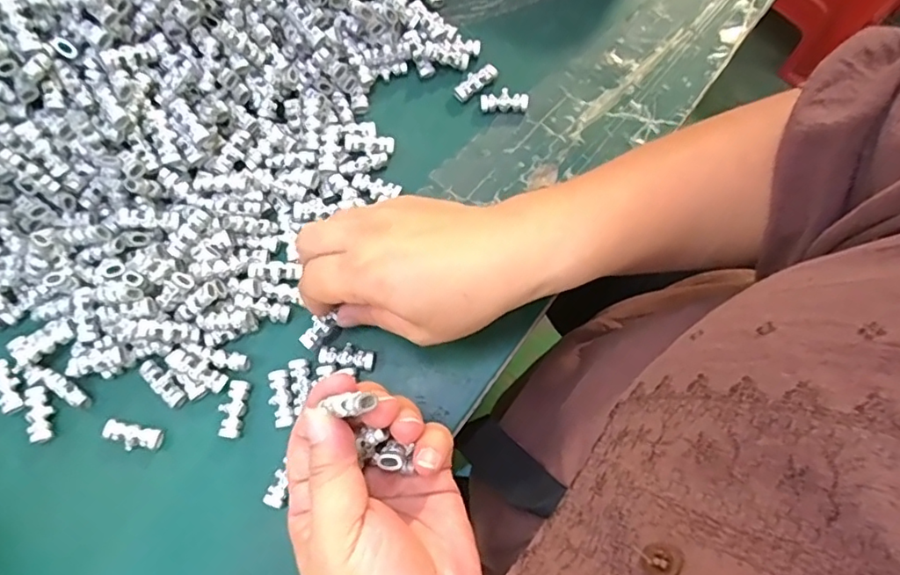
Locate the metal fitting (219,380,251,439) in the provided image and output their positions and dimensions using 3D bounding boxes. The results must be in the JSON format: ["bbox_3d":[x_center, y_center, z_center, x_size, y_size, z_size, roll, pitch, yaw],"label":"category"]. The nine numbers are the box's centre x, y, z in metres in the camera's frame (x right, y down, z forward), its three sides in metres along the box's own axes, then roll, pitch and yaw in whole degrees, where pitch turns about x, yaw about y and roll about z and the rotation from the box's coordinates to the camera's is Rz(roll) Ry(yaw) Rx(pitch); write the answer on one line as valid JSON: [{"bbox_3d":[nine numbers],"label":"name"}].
[{"bbox_3d":[-0.117,0.065,0.306,0.013,0.004,0.030,2,72,2],"label":"metal fitting"}]

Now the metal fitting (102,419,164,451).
[{"bbox_3d":[-0.170,0.079,0.304,0.030,0.008,0.012,12,73,5],"label":"metal fitting"}]

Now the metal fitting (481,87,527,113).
[{"bbox_3d":[0.035,-0.119,0.361,0.029,0.007,0.014,-2,72,1],"label":"metal fitting"}]

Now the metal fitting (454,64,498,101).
[{"bbox_3d":[0.016,-0.133,0.364,0.029,0.007,0.011,-35,75,-9],"label":"metal fitting"}]

